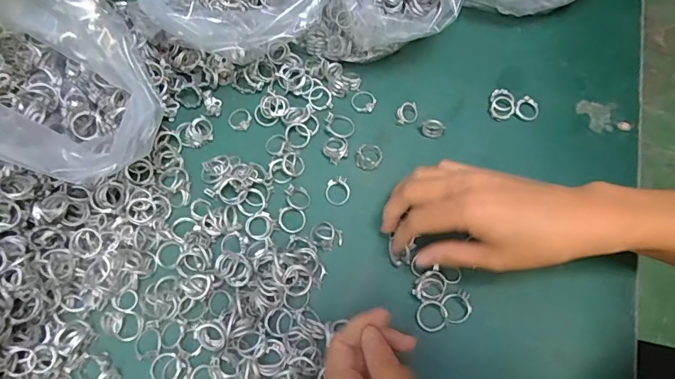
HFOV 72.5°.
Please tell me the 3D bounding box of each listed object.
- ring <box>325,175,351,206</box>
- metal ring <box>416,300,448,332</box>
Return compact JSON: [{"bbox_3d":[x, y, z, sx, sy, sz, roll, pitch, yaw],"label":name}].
[{"bbox_3d":[0.000,0.001,0.376,0.020,0.005,0.023,-7,66,-2],"label":"ring"},{"bbox_3d":[0.069,0.092,0.335,0.022,0.006,0.021,0,66,1],"label":"metal ring"}]

